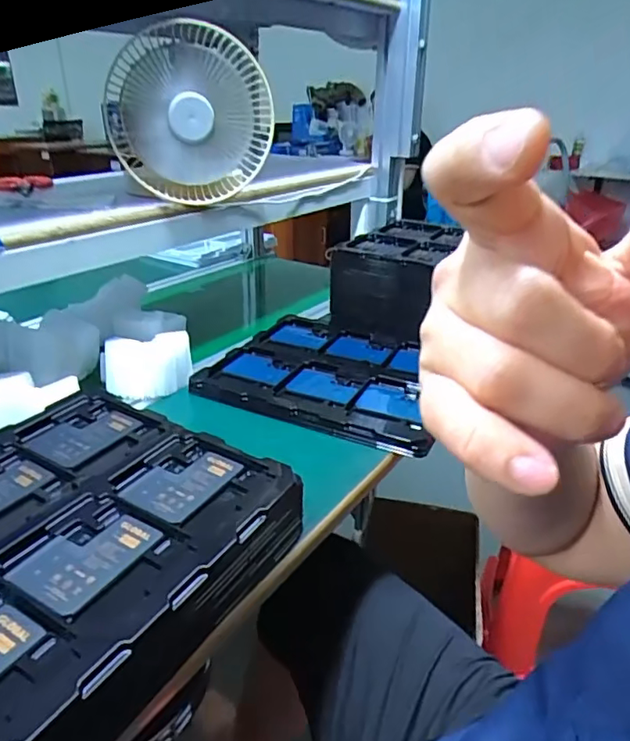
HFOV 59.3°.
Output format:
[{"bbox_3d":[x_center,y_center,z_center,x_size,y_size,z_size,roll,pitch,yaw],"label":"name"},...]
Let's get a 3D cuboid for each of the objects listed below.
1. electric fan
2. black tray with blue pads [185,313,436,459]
[{"bbox_3d":[-0.156,-0.318,0.696,0.195,0.190,0.117,-6,27,-13],"label":"electric fan"},{"bbox_3d":[0.030,0.002,0.771,0.312,0.019,0.270,13,29,23],"label":"black tray with blue pads"}]

